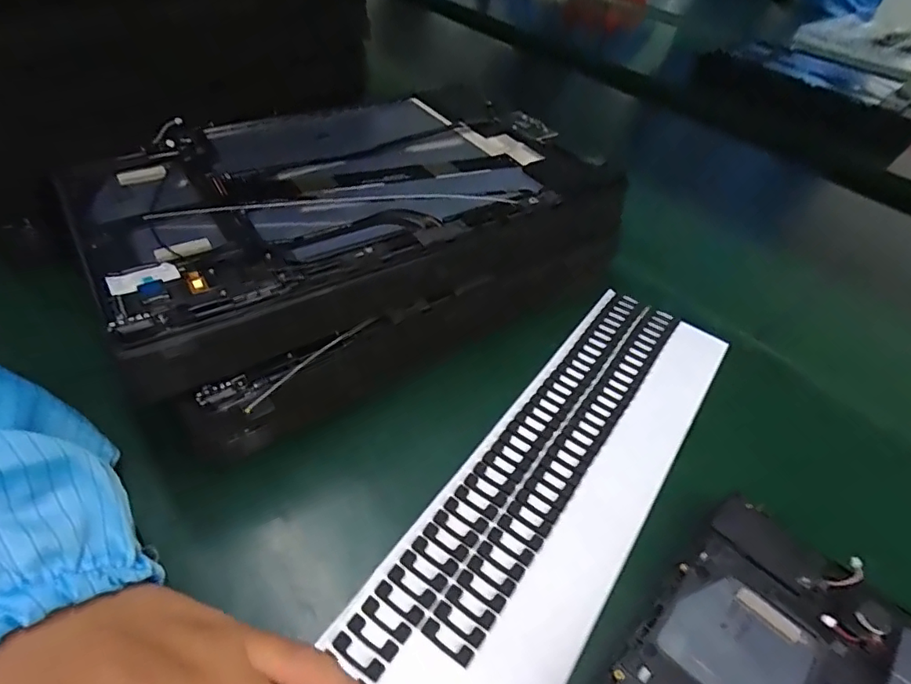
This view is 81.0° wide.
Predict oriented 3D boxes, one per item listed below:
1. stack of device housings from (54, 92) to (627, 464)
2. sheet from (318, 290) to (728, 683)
[{"bbox_3d":[-0.050,-0.061,0.281,0.243,0.068,0.175,-23,52,-27],"label":"stack of device housings"},{"bbox_3d":[0.026,0.081,0.207,0.080,0.005,0.333,31,50,21],"label":"sheet"}]

